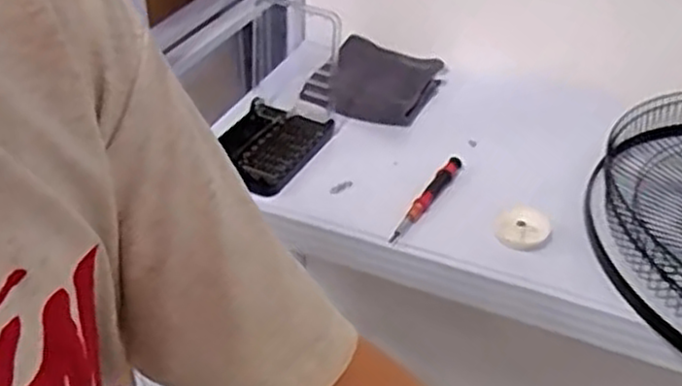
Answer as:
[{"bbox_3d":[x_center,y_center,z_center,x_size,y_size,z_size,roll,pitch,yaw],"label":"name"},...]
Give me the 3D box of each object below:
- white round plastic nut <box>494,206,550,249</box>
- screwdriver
[{"bbox_3d":[0.190,0.037,0.770,0.054,0.015,0.056,1,37,-1],"label":"white round plastic nut"},{"bbox_3d":[0.094,0.008,0.817,0.019,0.023,0.161,21,41,23],"label":"screwdriver"}]

